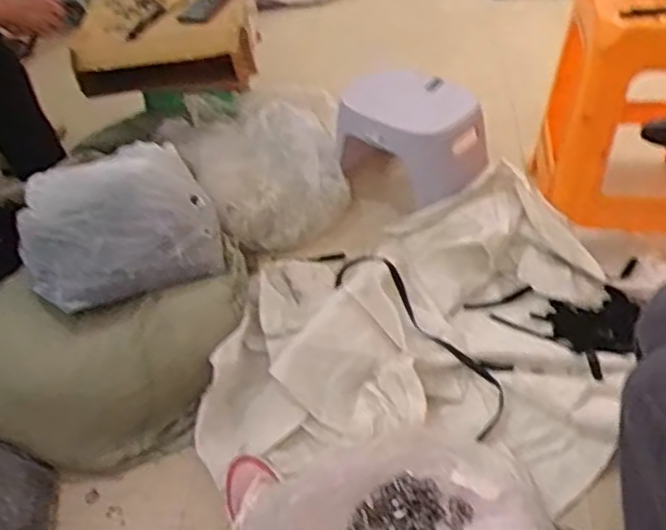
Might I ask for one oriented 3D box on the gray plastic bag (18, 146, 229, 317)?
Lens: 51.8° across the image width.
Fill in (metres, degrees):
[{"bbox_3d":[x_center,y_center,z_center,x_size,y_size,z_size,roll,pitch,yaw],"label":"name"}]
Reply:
[{"bbox_3d":[-0.370,-0.062,1.177,0.312,0.126,0.248,-23,86,-8],"label":"gray plastic bag"}]

